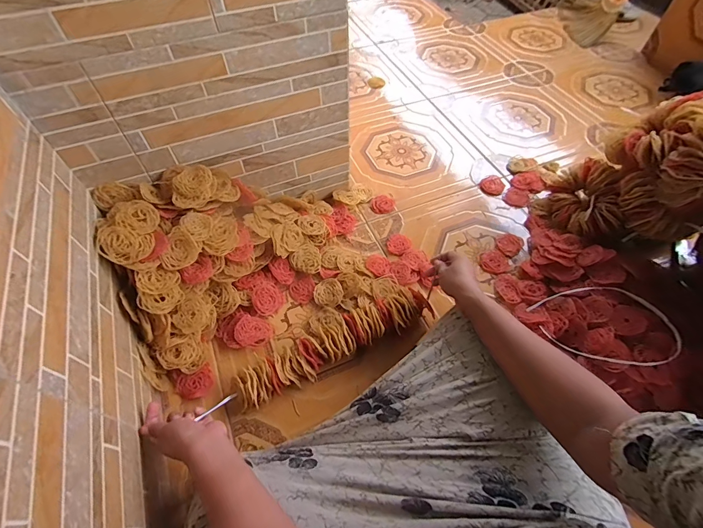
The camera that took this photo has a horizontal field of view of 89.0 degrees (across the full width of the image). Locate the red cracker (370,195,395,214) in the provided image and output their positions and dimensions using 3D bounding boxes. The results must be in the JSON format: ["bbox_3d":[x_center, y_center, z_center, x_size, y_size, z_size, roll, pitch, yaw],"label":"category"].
[{"bbox_3d":[0.078,-0.147,0.884,0.059,0.015,0.052,0,55,2],"label":"red cracker"}]

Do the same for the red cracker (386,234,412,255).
[{"bbox_3d":[0.107,-0.044,0.812,0.053,0.015,0.062,3,55,4],"label":"red cracker"}]

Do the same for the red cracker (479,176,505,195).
[{"bbox_3d":[0.363,-0.203,0.919,0.061,0.006,0.064,33,62,22],"label":"red cracker"}]

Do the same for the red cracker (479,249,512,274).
[{"bbox_3d":[0.314,-0.006,0.782,0.063,0.010,0.060,-1,55,1],"label":"red cracker"}]

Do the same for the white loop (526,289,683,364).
[{"bbox_3d":[0.461,0.113,0.655,0.191,0.051,0.175,-16,56,-9],"label":"white loop"}]

